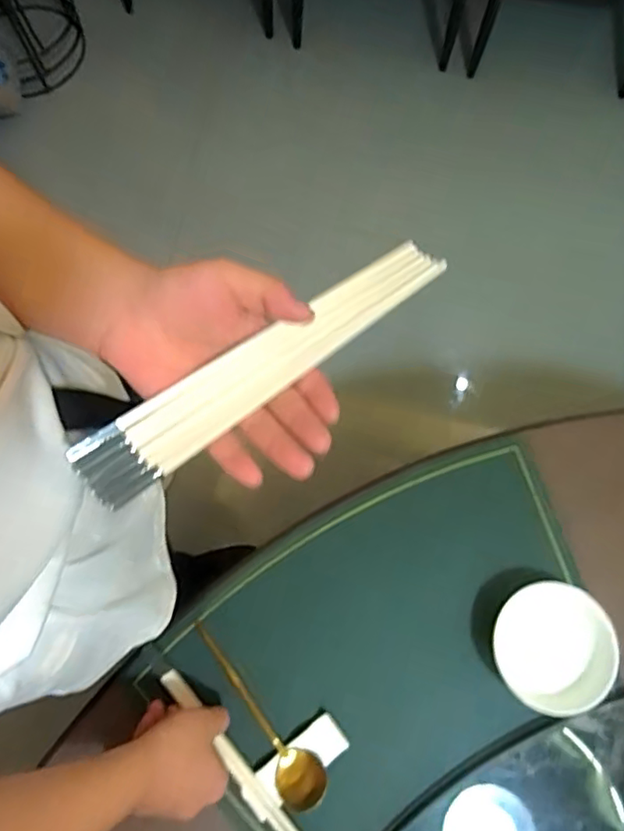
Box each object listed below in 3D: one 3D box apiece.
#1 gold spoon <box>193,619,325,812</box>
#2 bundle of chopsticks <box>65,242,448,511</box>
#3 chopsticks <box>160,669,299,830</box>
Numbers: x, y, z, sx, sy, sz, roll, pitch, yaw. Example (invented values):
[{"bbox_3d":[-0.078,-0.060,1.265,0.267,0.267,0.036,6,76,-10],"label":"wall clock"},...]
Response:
[{"bbox_3d":[-0.058,0.293,0.608,0.047,0.027,0.197,-39,60,-10],"label":"gold spoon"},{"bbox_3d":[-0.027,-0.036,0.400,0.268,0.015,0.043,-35,76,-16],"label":"bundle of chopsticks"},{"bbox_3d":[-0.067,0.339,0.581,0.018,0.018,0.233,-41,76,-10],"label":"chopsticks"}]

